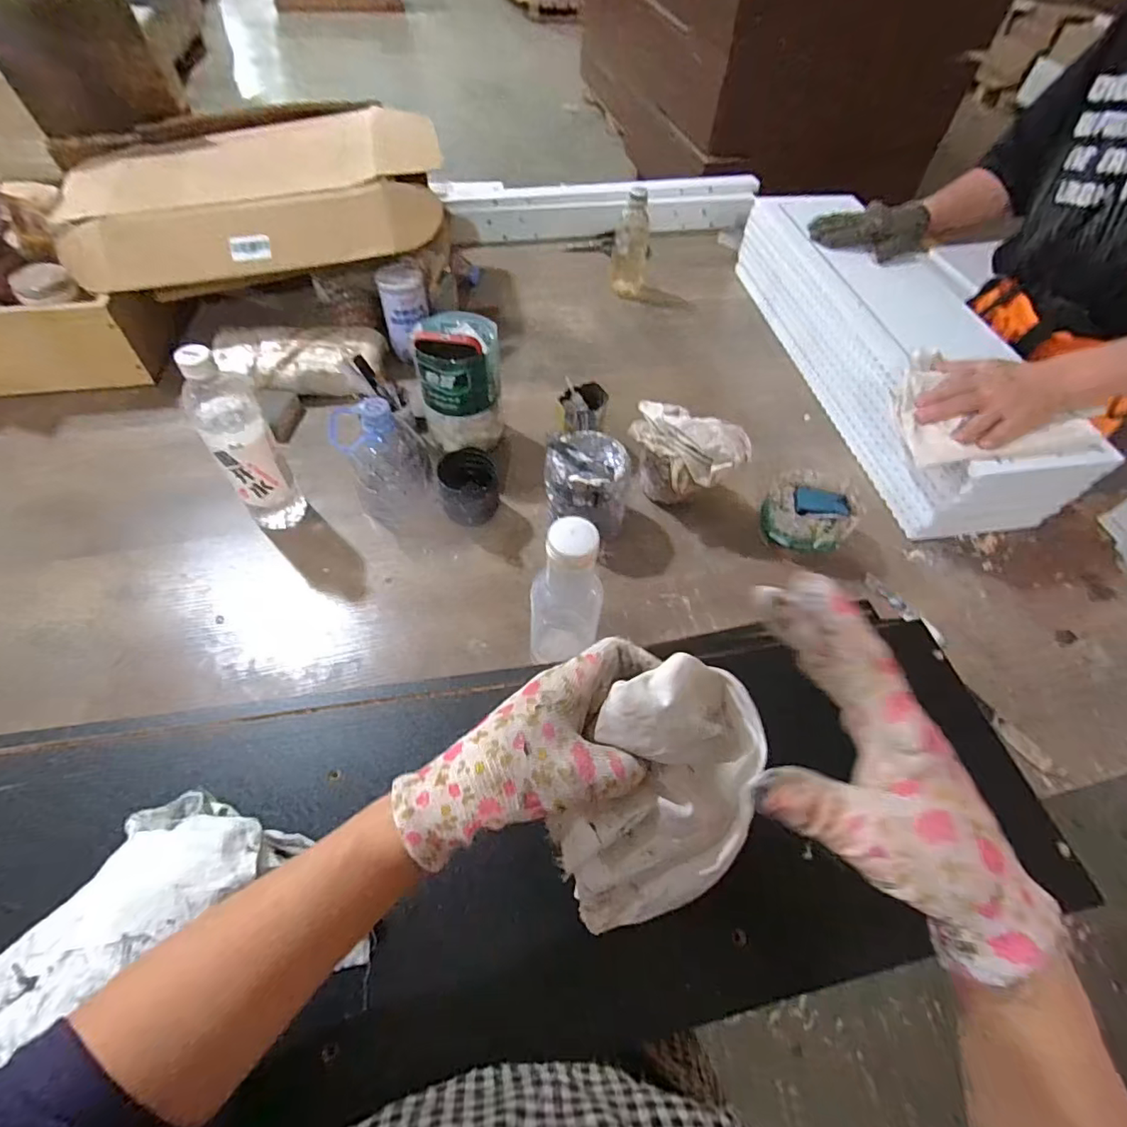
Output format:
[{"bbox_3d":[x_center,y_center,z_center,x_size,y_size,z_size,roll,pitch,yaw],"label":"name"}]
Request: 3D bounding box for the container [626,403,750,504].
[{"bbox_3d":[0.142,-0.125,0.684,0.146,0.133,0.088,30,59,17],"label":"container"}]

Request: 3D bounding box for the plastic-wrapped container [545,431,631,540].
[{"bbox_3d":[0.026,-0.084,0.656,0.102,0.106,0.104,4,55,-1],"label":"plastic-wrapped container"}]

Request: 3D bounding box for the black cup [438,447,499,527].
[{"bbox_3d":[-0.113,-0.090,0.661,0.073,0.081,0.069,2,55,-2],"label":"black cup"}]

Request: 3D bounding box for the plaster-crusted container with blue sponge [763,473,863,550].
[{"bbox_3d":[0.299,-0.059,0.677,0.110,0.068,0.085,3,55,-1],"label":"plaster-crusted container with blue sponge"}]

